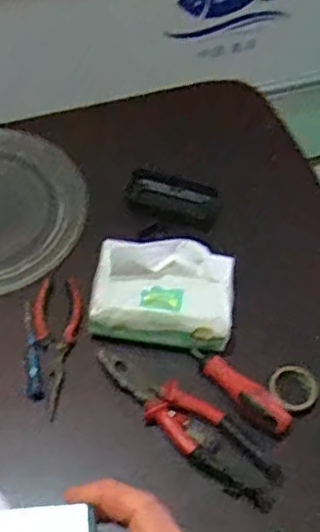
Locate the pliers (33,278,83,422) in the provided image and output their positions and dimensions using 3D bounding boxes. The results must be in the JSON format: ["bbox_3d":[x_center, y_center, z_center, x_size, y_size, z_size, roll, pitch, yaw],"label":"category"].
[{"bbox_3d":[-0.113,0.078,0.659,0.051,0.021,0.151,8,56,1],"label":"pliers"}]

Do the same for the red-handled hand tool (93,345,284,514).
[{"bbox_3d":[0.028,0.150,0.619,0.205,0.029,0.054,36,61,18],"label":"red-handled hand tool"}]

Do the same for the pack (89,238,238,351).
[{"bbox_3d":[0.005,0.020,0.654,0.141,0.069,0.094,9,56,2],"label":"pack"}]

